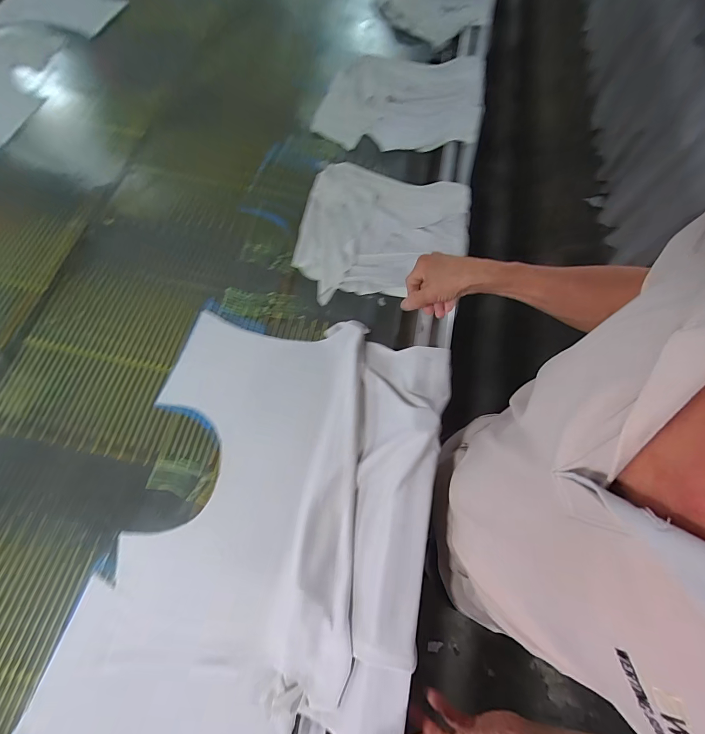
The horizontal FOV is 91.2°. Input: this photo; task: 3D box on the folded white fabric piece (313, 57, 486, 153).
[{"bbox_3d":[0.111,-0.616,0.784,0.358,0.049,0.310,8,69,2],"label":"folded white fabric piece"}]

